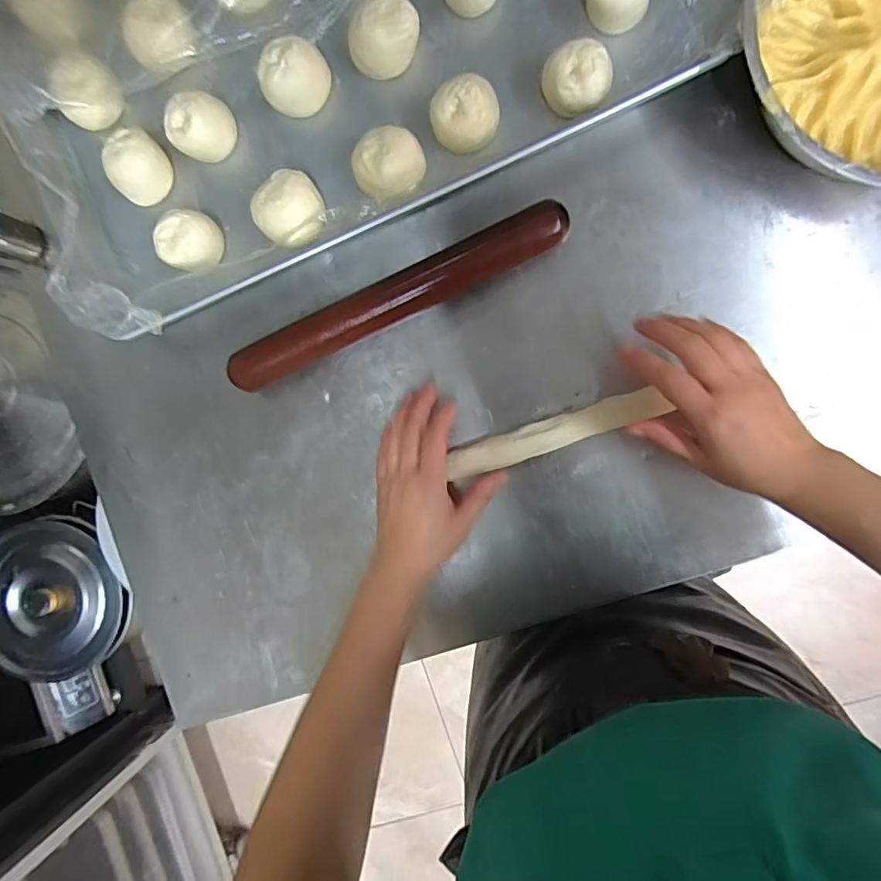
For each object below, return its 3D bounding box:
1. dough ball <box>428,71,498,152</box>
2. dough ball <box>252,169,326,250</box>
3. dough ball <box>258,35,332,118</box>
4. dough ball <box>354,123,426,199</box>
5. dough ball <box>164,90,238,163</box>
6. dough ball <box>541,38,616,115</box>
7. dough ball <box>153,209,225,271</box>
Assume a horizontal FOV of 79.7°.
[{"bbox_3d":[0.022,-0.278,0.458,0.057,0.044,0.052,0,93,6],"label":"dough ball"},{"bbox_3d":[-0.136,-0.208,0.481,0.060,0.041,0.056,0,93,6],"label":"dough ball"},{"bbox_3d":[-0.131,-0.326,0.475,0.064,0.040,0.054,-29,89,7],"label":"dough ball"},{"bbox_3d":[-0.045,-0.243,0.468,0.065,0.043,0.059,-29,89,7],"label":"dough ball"},{"bbox_3d":[-0.221,-0.291,0.489,0.056,0.038,0.053,0,93,6],"label":"dough ball"},{"bbox_3d":[0.114,-0.298,0.444,0.053,0.038,0.048,21,95,5],"label":"dough ball"},{"bbox_3d":[-0.232,-0.182,0.490,0.045,0.039,0.049,0,93,6],"label":"dough ball"}]

